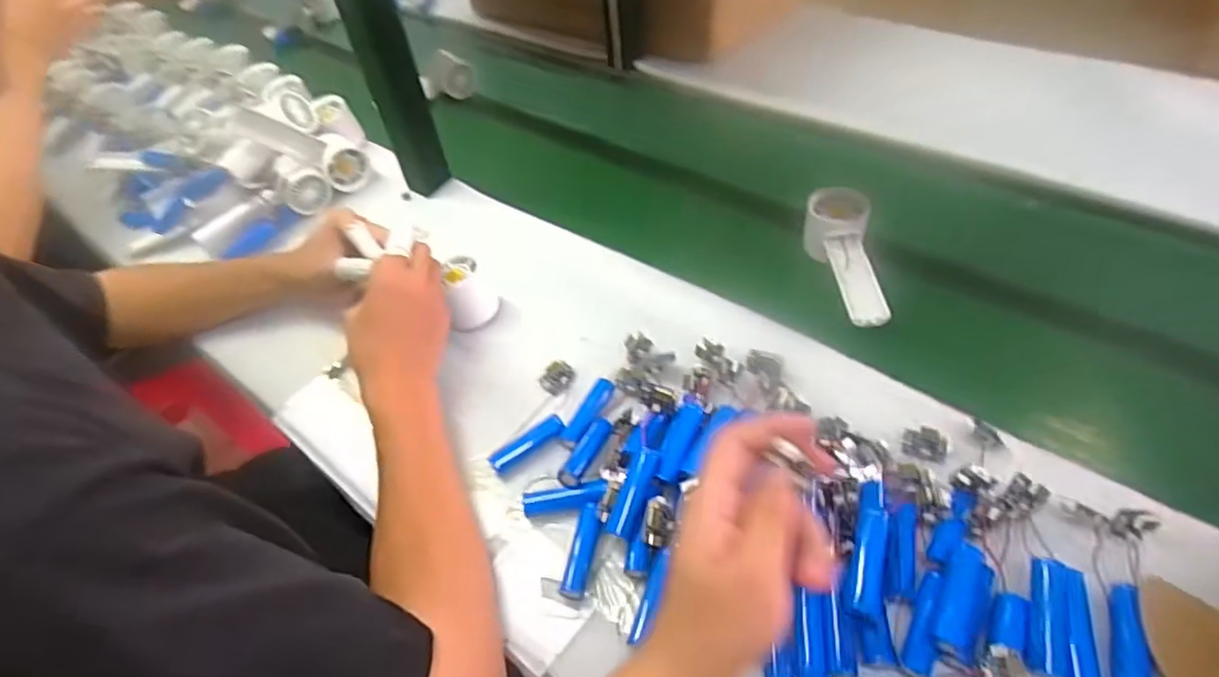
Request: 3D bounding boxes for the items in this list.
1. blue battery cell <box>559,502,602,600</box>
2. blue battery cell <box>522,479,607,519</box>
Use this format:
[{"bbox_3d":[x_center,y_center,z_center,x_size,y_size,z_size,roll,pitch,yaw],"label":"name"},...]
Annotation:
[{"bbox_3d":[-0.020,0.153,0.463,0.019,0.019,0.066,7,57,13],"label":"blue battery cell"},{"bbox_3d":[-0.033,0.120,0.484,0.063,0.017,0.016,-6,47,1],"label":"blue battery cell"}]

